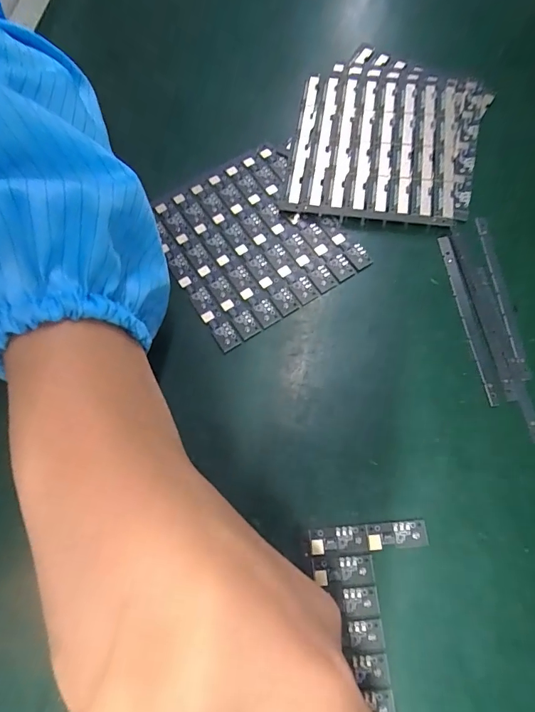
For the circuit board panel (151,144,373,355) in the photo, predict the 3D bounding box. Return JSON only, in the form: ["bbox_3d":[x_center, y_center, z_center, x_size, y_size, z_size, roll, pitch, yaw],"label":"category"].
[{"bbox_3d":[-0.011,-0.067,0.241,0.094,0.005,0.102,-32,73,-8],"label":"circuit board panel"}]

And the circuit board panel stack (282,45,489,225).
[{"bbox_3d":[0.072,-0.134,0.256,0.107,0.007,0.125,12,73,5],"label":"circuit board panel stack"}]

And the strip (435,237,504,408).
[{"bbox_3d":[0.105,-0.021,0.218,0.009,0.004,0.093,-8,72,-1],"label":"strip"}]

